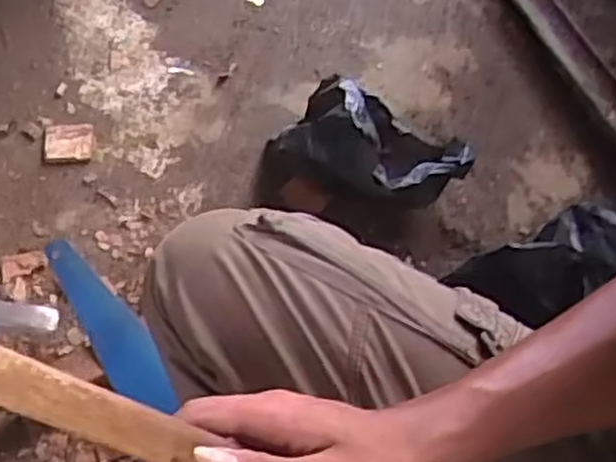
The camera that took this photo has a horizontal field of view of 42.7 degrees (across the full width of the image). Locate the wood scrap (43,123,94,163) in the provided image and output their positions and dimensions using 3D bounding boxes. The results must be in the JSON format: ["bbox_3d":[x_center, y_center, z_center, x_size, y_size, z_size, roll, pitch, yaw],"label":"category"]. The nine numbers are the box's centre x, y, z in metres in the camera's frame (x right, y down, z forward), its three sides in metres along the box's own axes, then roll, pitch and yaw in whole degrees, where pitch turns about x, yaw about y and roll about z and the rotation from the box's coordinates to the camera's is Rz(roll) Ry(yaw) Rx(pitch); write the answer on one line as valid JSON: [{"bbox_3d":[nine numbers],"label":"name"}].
[{"bbox_3d":[-0.309,-0.115,1.018,0.062,0.008,0.060,-3,57,-8],"label":"wood scrap"}]

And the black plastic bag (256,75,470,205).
[{"bbox_3d":[0.077,-0.112,1.004,0.256,0.120,0.131,17,57,5],"label":"black plastic bag"}]

